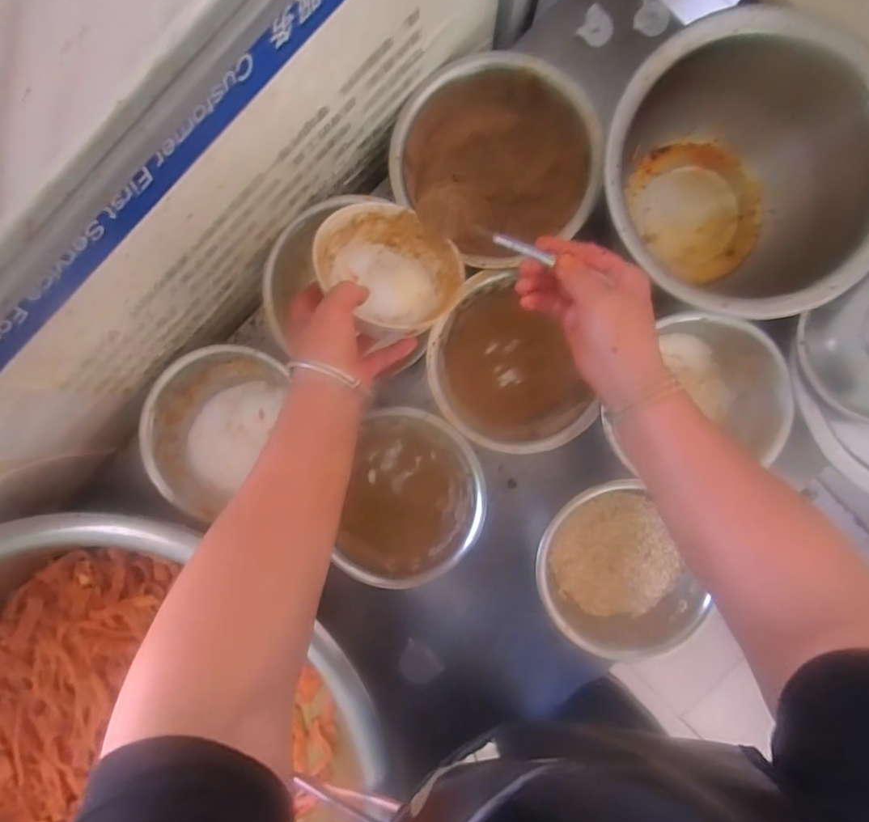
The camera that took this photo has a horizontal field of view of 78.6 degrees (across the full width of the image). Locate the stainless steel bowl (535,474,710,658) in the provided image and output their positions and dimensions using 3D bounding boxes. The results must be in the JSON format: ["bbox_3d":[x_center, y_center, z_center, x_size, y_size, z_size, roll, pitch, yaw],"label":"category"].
[{"bbox_3d":[0.197,0.176,0.584,0.161,0.085,0.165,0,92,3],"label":"stainless steel bowl"}]

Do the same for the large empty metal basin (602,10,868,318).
[{"bbox_3d":[0.292,-0.217,0.545,0.259,0.167,0.243,0,92,3],"label":"large empty metal basin"}]

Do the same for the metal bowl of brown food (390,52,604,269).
[{"bbox_3d":[0.068,-0.265,0.580,0.203,0.119,0.170,18,92,2],"label":"metal bowl of brown food"}]

